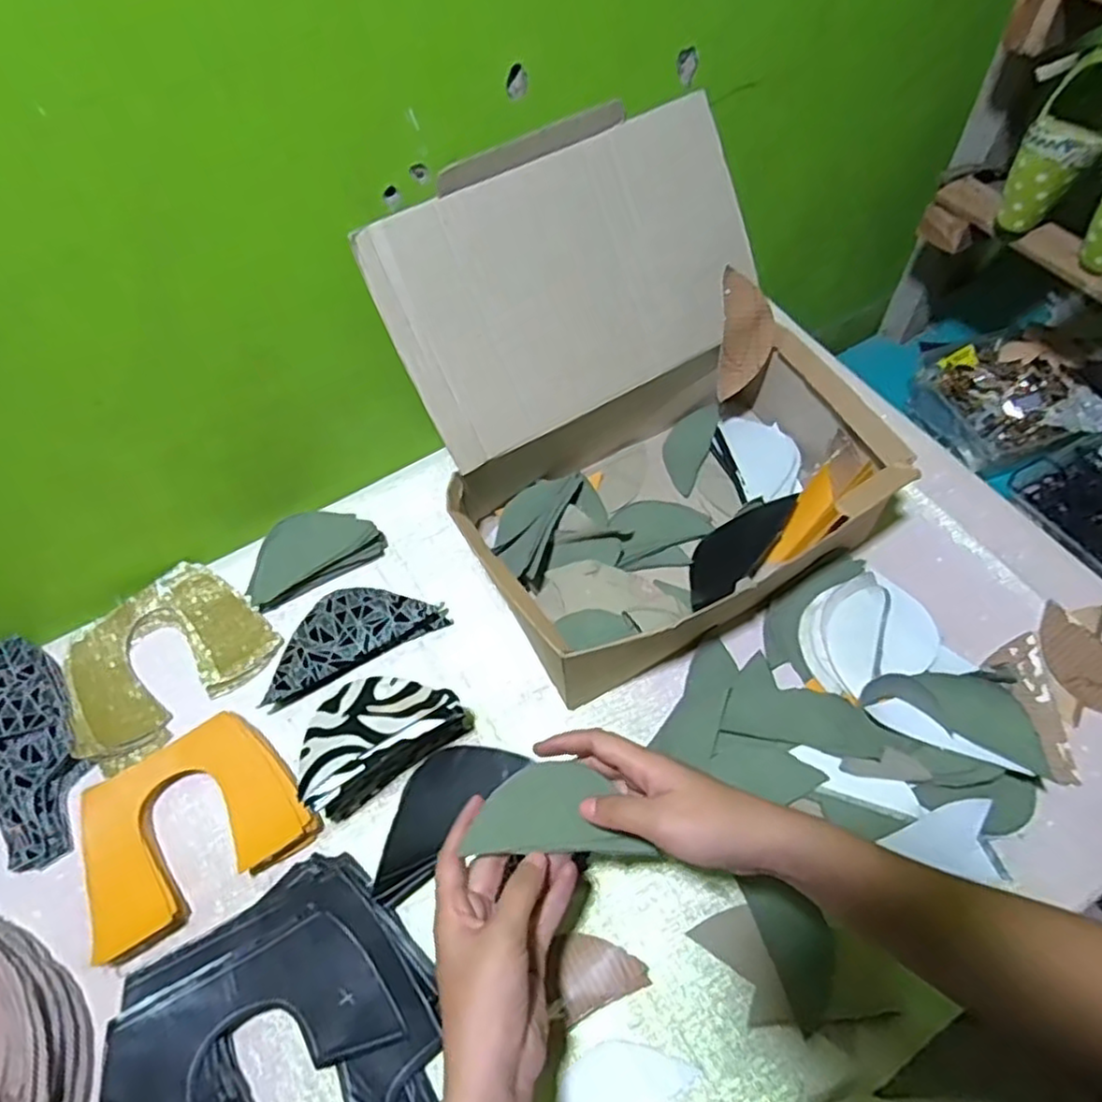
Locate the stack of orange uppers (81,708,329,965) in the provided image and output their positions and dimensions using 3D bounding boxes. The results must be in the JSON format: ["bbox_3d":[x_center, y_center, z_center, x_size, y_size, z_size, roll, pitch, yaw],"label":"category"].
[{"bbox_3d":[-0.267,0.200,0.513,0.153,0.023,0.120,-30,62,-15],"label":"stack of orange uppers"}]

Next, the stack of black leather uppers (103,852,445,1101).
[{"bbox_3d":[-0.175,0.327,0.440,0.203,0.039,0.189,-33,62,-16],"label":"stack of black leather uppers"}]

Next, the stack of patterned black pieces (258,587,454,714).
[{"bbox_3d":[-0.177,0.068,0.596,0.156,0.017,0.075,-30,62,-15],"label":"stack of patterned black pieces"}]

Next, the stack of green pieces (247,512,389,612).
[{"bbox_3d":[-0.218,-0.001,0.630,0.122,0.033,0.056,-26,61,-13],"label":"stack of green pieces"}]

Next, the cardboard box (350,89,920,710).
[{"bbox_3d":[0.073,-0.117,0.558,0.335,0.251,0.320,-29,61,-14],"label":"cardboard box"}]

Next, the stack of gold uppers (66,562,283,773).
[{"bbox_3d":[-0.335,0.089,0.596,0.162,0.015,0.136,-39,64,-19],"label":"stack of gold uppers"}]

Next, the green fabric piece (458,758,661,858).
[{"bbox_3d":[0.006,0.156,0.421,0.103,0.004,0.052,0,58,1],"label":"green fabric piece"}]

